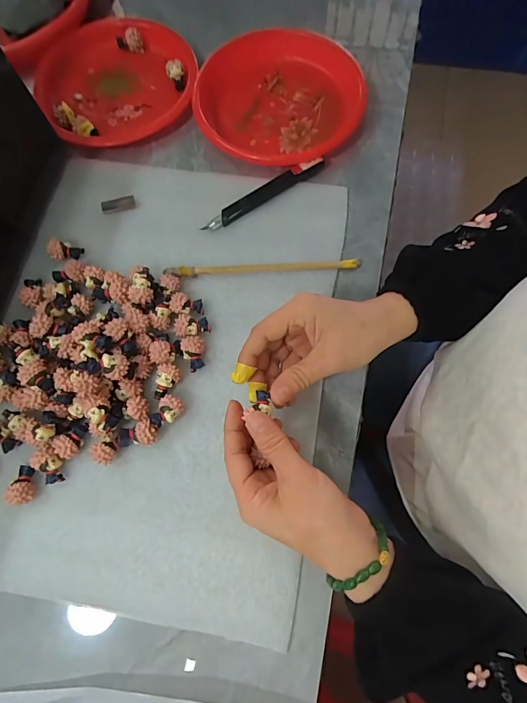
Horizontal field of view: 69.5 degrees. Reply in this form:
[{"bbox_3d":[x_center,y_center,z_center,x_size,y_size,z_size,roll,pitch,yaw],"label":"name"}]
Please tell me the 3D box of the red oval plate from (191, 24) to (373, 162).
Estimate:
[{"bbox_3d":[0.017,-0.267,0.403,0.172,0.035,0.164,19,72,8],"label":"red oval plate"}]

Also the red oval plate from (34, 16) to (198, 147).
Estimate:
[{"bbox_3d":[-0.165,-0.310,0.432,0.172,0.021,0.168,-24,72,-7],"label":"red oval plate"}]

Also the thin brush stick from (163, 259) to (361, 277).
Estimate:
[{"bbox_3d":[-0.001,-0.079,0.360,0.180,0.007,0.009,-2,71,0],"label":"thin brush stick"}]

